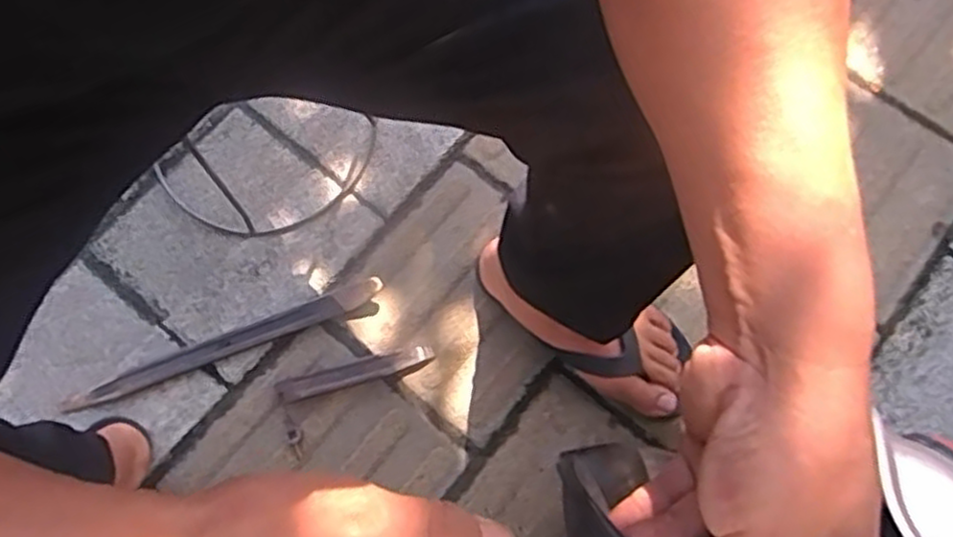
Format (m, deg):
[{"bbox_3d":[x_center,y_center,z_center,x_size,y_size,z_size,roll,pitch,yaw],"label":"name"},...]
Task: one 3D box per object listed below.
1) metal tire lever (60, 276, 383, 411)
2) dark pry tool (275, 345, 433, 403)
[{"bbox_3d":[-0.269,0.084,0.809,0.346,0.016,0.034,-20,73,-6],"label":"metal tire lever"},{"bbox_3d":[-0.131,0.112,0.801,0.167,0.019,0.022,-16,73,-5],"label":"dark pry tool"}]

